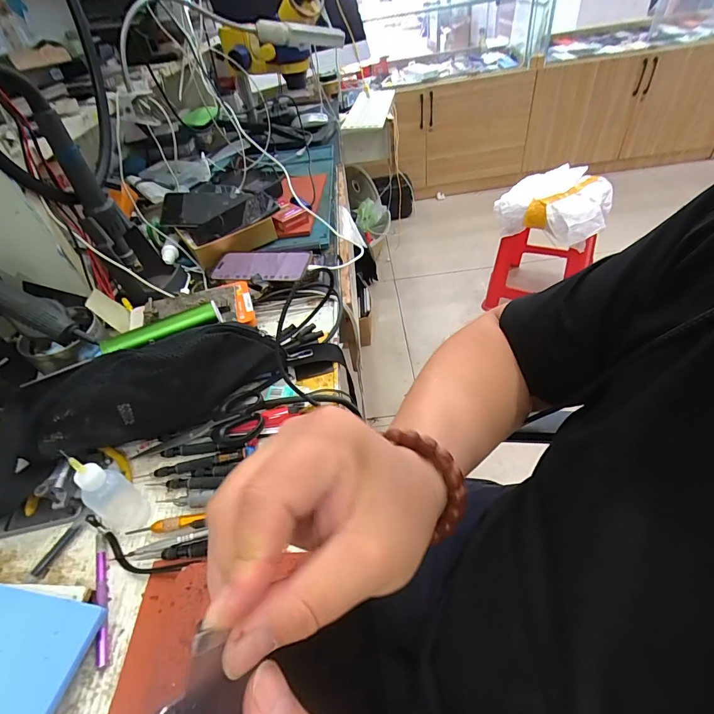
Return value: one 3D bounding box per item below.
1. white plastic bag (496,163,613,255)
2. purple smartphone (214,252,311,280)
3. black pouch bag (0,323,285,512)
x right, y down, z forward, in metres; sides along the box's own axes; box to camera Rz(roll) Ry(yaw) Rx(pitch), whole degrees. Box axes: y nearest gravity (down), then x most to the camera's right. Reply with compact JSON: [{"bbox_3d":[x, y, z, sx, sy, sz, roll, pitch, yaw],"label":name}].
[{"bbox_3d":[0.708,-0.546,1.413,0.340,0.128,0.336,27,55,31],"label":"white plastic bag"},{"bbox_3d":[-0.157,-0.153,0.658,0.159,0.015,0.080,4,46,13],"label":"purple smartphone"},{"bbox_3d":[-0.230,0.040,0.420,0.311,0.092,0.054,-31,48,-20],"label":"black pouch bag"}]

